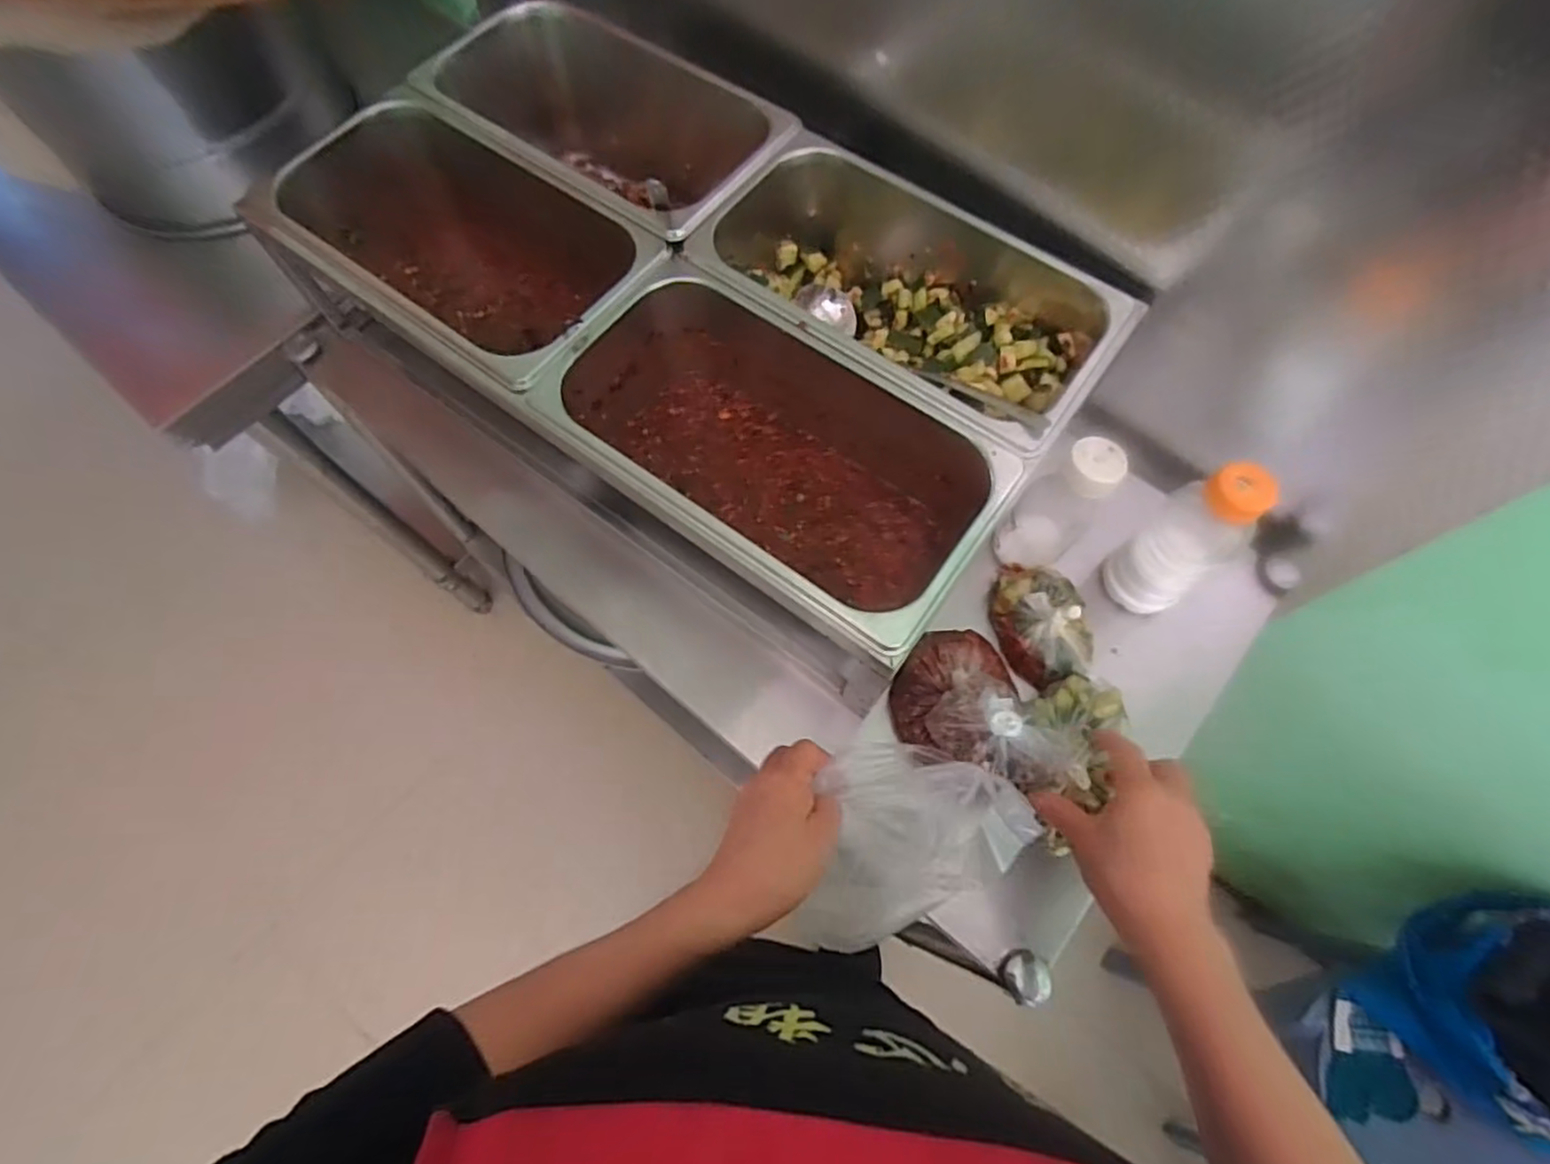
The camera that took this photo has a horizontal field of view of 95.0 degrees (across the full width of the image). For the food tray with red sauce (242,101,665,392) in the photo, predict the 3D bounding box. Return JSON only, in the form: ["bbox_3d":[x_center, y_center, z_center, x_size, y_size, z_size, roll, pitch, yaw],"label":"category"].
[{"bbox_3d":[-0.264,-0.272,0.635,0.328,0.125,0.190,33,72,12],"label":"food tray with red sauce"}]

